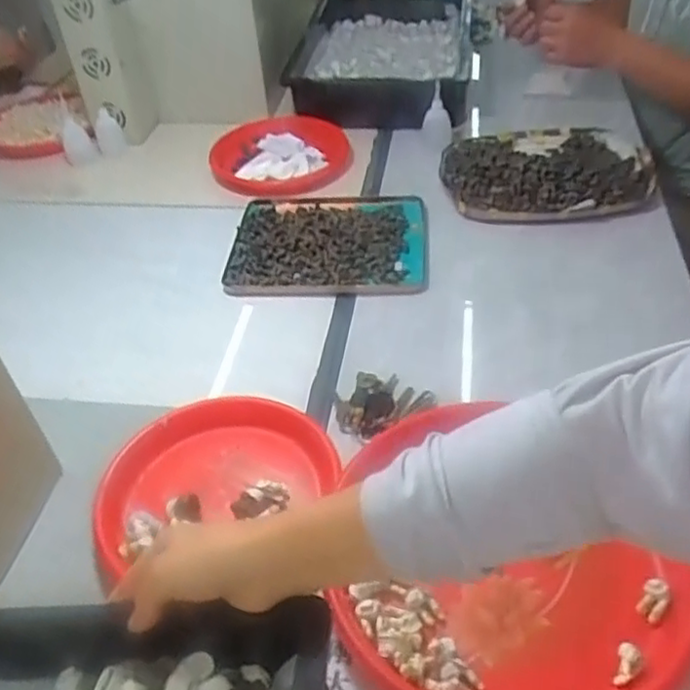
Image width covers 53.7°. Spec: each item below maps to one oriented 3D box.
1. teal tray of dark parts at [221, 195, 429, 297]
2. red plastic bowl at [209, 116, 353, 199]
[{"bbox_3d":[-0.023,-0.143,0.936,0.261,0.032,0.226,2,41,3],"label":"teal tray of dark parts"},{"bbox_3d":[-0.098,-0.311,1.095,0.208,0.042,0.231,7,42,9],"label":"red plastic bowl"}]

